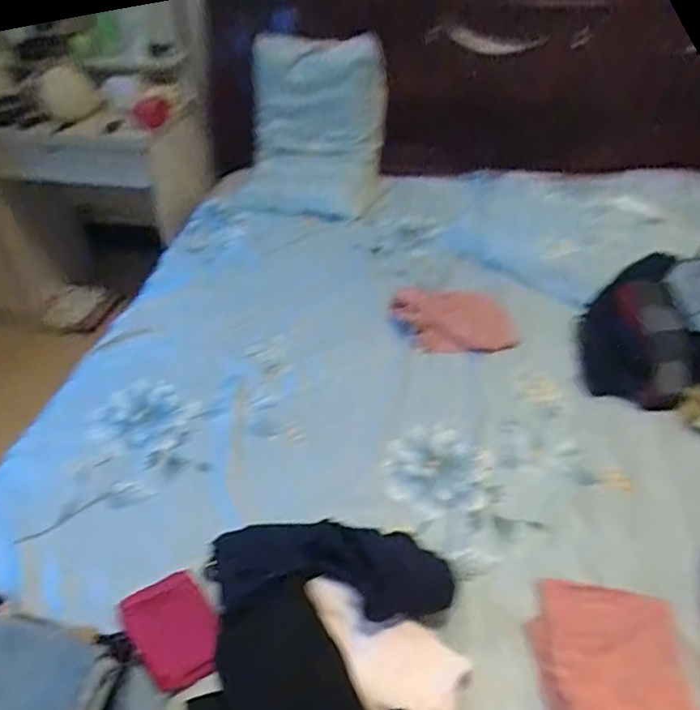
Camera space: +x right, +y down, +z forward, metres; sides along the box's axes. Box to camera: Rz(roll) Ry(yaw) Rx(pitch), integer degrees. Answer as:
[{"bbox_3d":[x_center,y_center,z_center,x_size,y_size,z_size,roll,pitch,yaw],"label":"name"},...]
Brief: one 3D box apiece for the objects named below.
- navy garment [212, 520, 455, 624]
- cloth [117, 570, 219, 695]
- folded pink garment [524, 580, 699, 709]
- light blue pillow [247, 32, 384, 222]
[{"bbox_3d":[-0.035,0.319,0.917,0.358,0.055,0.144,3,40,7],"label":"navy garment"},{"bbox_3d":[-0.243,0.382,0.860,0.107,0.038,0.148,-29,46,-28],"label":"cloth"},{"bbox_3d":[0.332,0.400,0.789,0.179,0.034,0.255,-8,24,15],"label":"folded pink garment"},{"bbox_3d":[-0.086,-0.666,1.803,0.384,0.520,0.140,3,5,-8],"label":"light blue pillow"}]

